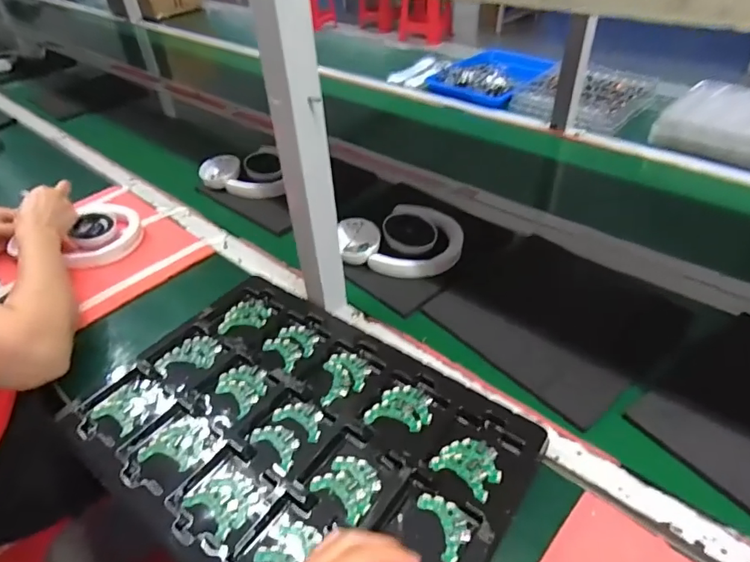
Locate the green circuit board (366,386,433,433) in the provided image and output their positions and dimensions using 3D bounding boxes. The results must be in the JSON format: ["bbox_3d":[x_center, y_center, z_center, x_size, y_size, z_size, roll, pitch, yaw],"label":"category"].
[{"bbox_3d":[0.027,0.141,0.541,0.070,0.008,0.052,2,41,7],"label":"green circuit board"}]

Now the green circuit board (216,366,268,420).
[{"bbox_3d":[-0.157,0.125,0.572,0.061,0.004,0.060,24,48,28],"label":"green circuit board"}]

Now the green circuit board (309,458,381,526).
[{"bbox_3d":[-0.025,0.201,0.475,0.059,0.008,0.052,29,51,33],"label":"green circuit board"}]

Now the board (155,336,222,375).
[{"bbox_3d":[-0.238,0.093,0.618,0.075,0.010,0.052,-8,41,-5],"label":"board"}]

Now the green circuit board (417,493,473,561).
[{"bbox_3d":[0.067,0.222,0.441,0.039,0.004,0.061,-11,41,-9],"label":"green circuit board"}]

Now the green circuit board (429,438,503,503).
[{"bbox_3d":[0.096,0.183,0.486,0.062,0.011,0.051,25,49,29],"label":"green circuit board"}]

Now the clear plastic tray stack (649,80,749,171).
[{"bbox_3d":[0.757,-0.308,0.995,0.244,0.125,0.271,-25,45,-33],"label":"clear plastic tray stack"}]

